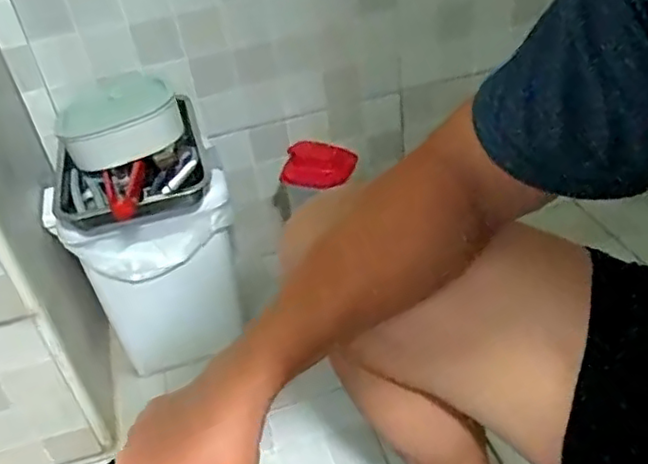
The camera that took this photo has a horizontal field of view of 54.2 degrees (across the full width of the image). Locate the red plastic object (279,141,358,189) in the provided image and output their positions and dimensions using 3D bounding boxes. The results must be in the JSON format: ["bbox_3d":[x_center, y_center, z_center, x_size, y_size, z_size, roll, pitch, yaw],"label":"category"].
[{"bbox_3d":[-0.006,-0.112,1.099,0.125,0.085,0.022,15,-6,-17],"label":"red plastic object"}]

